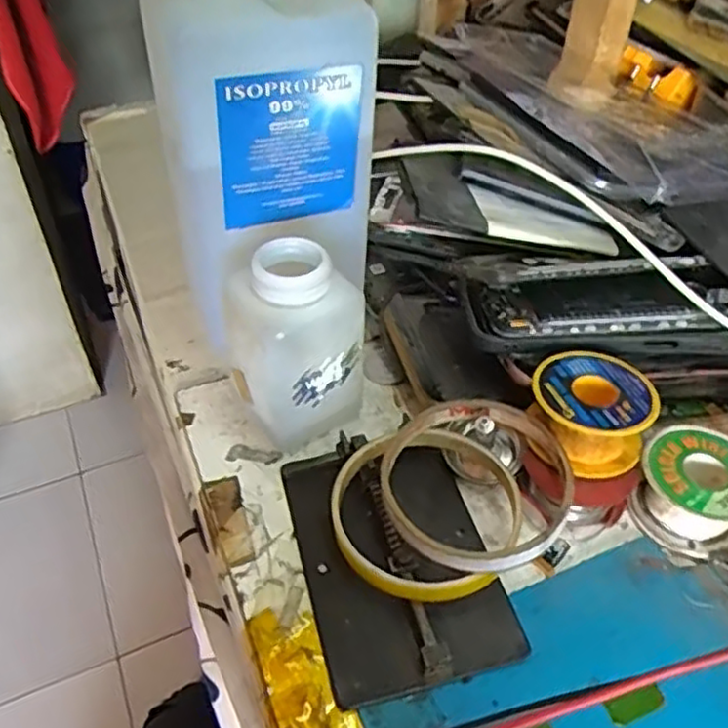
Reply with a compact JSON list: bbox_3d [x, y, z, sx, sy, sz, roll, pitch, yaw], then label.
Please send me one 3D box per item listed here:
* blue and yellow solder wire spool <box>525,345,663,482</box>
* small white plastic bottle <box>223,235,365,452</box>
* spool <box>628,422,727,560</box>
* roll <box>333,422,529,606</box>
[{"bbox_3d":[0.102,0.021,0.321,0.052,0.029,0.051,0,45,0],"label":"blue and yellow solder wire spool"},{"bbox_3d":[-0.034,-0.007,0.335,0.053,0.097,0.050,-27,51,-25],"label":"small white plastic bottle"},{"bbox_3d":[0.153,0.057,0.322,0.051,0.029,0.052,0,45,0],"label":"spool"},{"bbox_3d":[0.028,0.067,0.313,0.084,0.020,0.080,-9,45,-9],"label":"roll"}]

